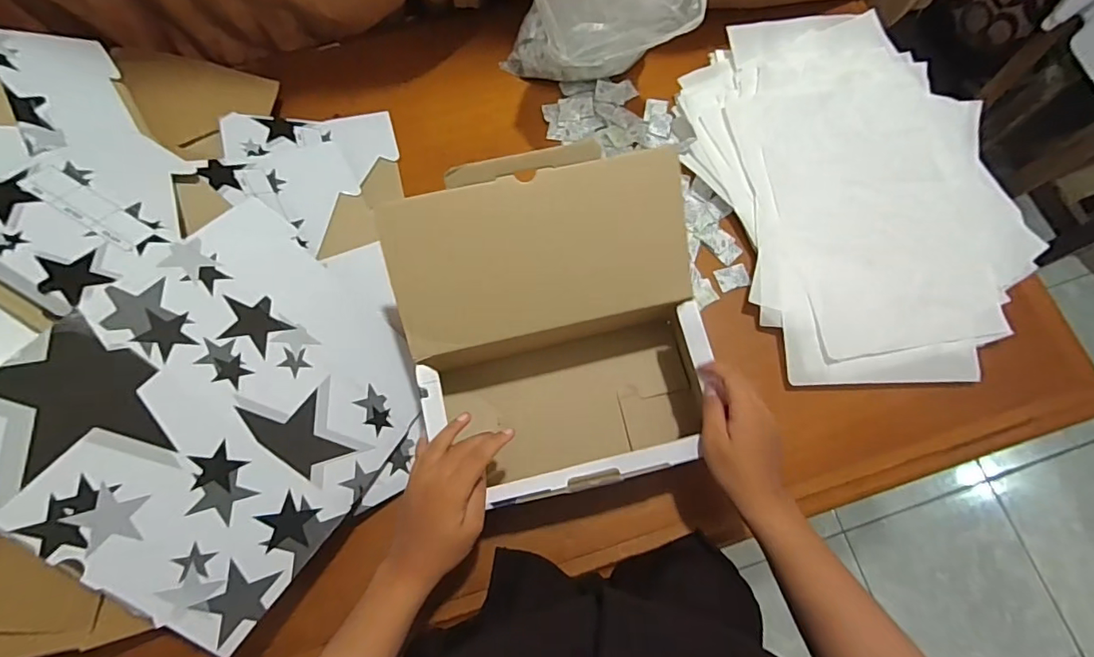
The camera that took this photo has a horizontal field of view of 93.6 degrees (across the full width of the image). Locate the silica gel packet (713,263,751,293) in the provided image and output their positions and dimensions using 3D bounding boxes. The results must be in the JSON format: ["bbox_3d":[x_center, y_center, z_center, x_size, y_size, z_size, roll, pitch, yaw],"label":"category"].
[{"bbox_3d":[0.228,-0.062,0.631,0.037,0.010,0.030,-11,75,-3],"label":"silica gel packet"}]

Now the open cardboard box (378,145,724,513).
[{"bbox_3d":[0.013,0.011,0.507,0.270,0.201,0.278,-14,75,-3],"label":"open cardboard box"}]

